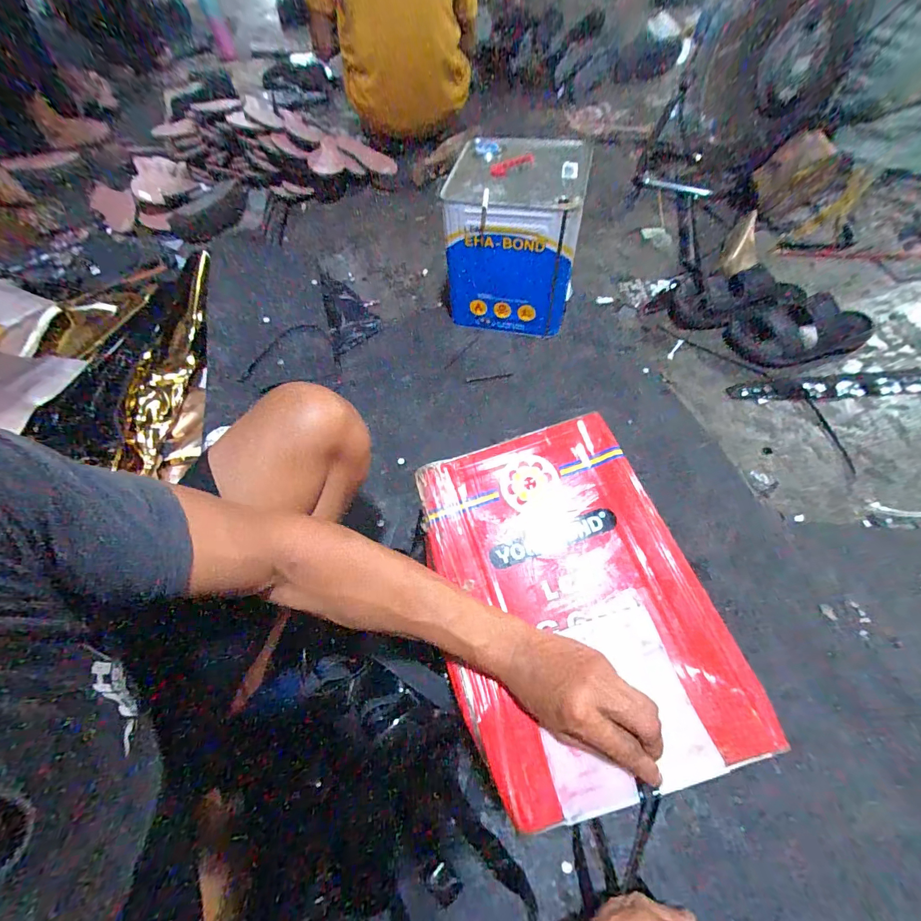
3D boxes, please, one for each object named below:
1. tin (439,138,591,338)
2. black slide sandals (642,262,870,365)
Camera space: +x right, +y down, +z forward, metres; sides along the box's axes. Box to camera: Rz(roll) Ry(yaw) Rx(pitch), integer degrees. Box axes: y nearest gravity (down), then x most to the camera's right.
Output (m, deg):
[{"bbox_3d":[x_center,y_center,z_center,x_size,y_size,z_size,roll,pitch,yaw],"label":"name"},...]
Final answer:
[{"bbox_3d":[0.102,-0.432,0.800,0.233,0.256,0.232,8,61,8],"label":"tin"},{"bbox_3d":[0.597,-0.295,0.808,0.378,0.060,0.205,32,67,20],"label":"black slide sandals"}]

